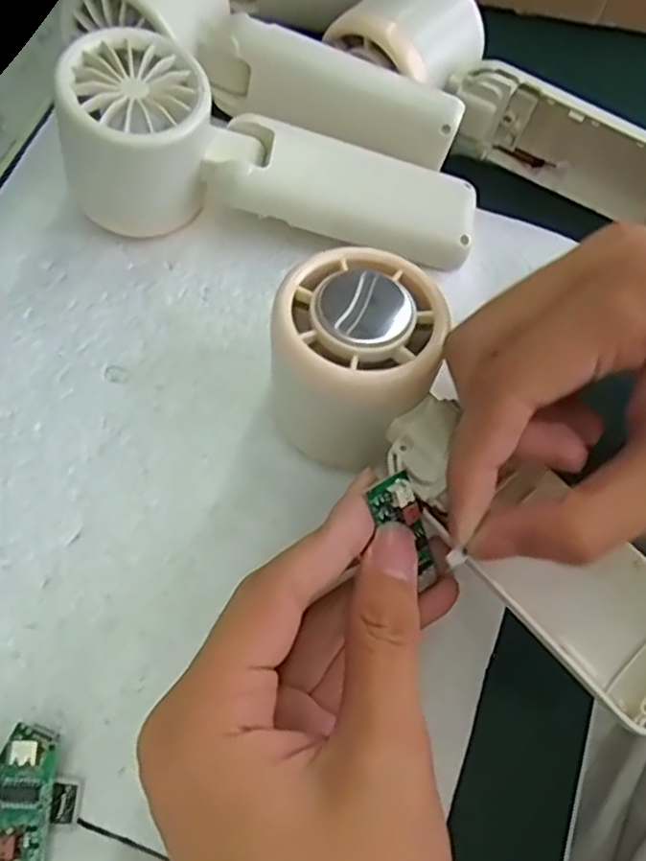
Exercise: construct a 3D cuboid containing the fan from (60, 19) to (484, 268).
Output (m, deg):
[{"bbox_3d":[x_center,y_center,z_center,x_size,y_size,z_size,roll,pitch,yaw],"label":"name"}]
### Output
[{"bbox_3d":[-0.019,-0.102,0.275,0.161,0.049,0.052,11,67,-14],"label":"fan"}]

